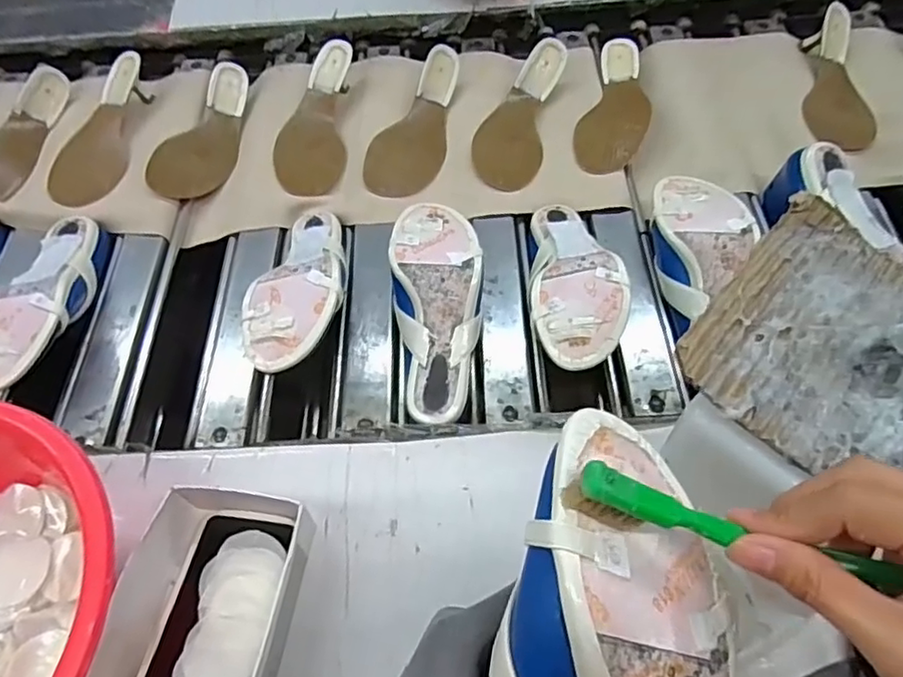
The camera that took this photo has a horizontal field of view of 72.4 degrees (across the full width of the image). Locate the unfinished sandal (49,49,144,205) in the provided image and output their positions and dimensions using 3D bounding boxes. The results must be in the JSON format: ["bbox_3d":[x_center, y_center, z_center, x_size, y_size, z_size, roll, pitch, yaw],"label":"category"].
[{"bbox_3d":[-0.447,-0.266,0.766,0.091,0.051,0.226,-1,58,0],"label":"unfinished sandal"}]

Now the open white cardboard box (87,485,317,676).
[{"bbox_3d":[-0.169,0.200,0.416,0.107,0.053,0.197,7,59,5],"label":"open white cardboard box"}]

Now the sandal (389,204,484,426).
[{"bbox_3d":[-0.014,-0.031,0.586,0.087,0.053,0.228,-3,73,1],"label":"sandal"}]

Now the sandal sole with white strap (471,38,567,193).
[{"bbox_3d":[0.080,-0.276,0.751,0.085,0.037,0.225,12,59,9],"label":"sandal sole with white strap"}]

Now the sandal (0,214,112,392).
[{"bbox_3d":[-0.400,-0.042,0.608,0.086,0.050,0.230,0,45,3],"label":"sandal"}]

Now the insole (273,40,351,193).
[{"bbox_3d":[-0.175,-0.273,0.760,0.091,0.047,0.219,-1,58,1],"label":"insole"}]

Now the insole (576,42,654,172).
[{"bbox_3d":[0.210,-0.294,0.768,0.079,0.012,0.235,15,60,10],"label":"insole"}]

